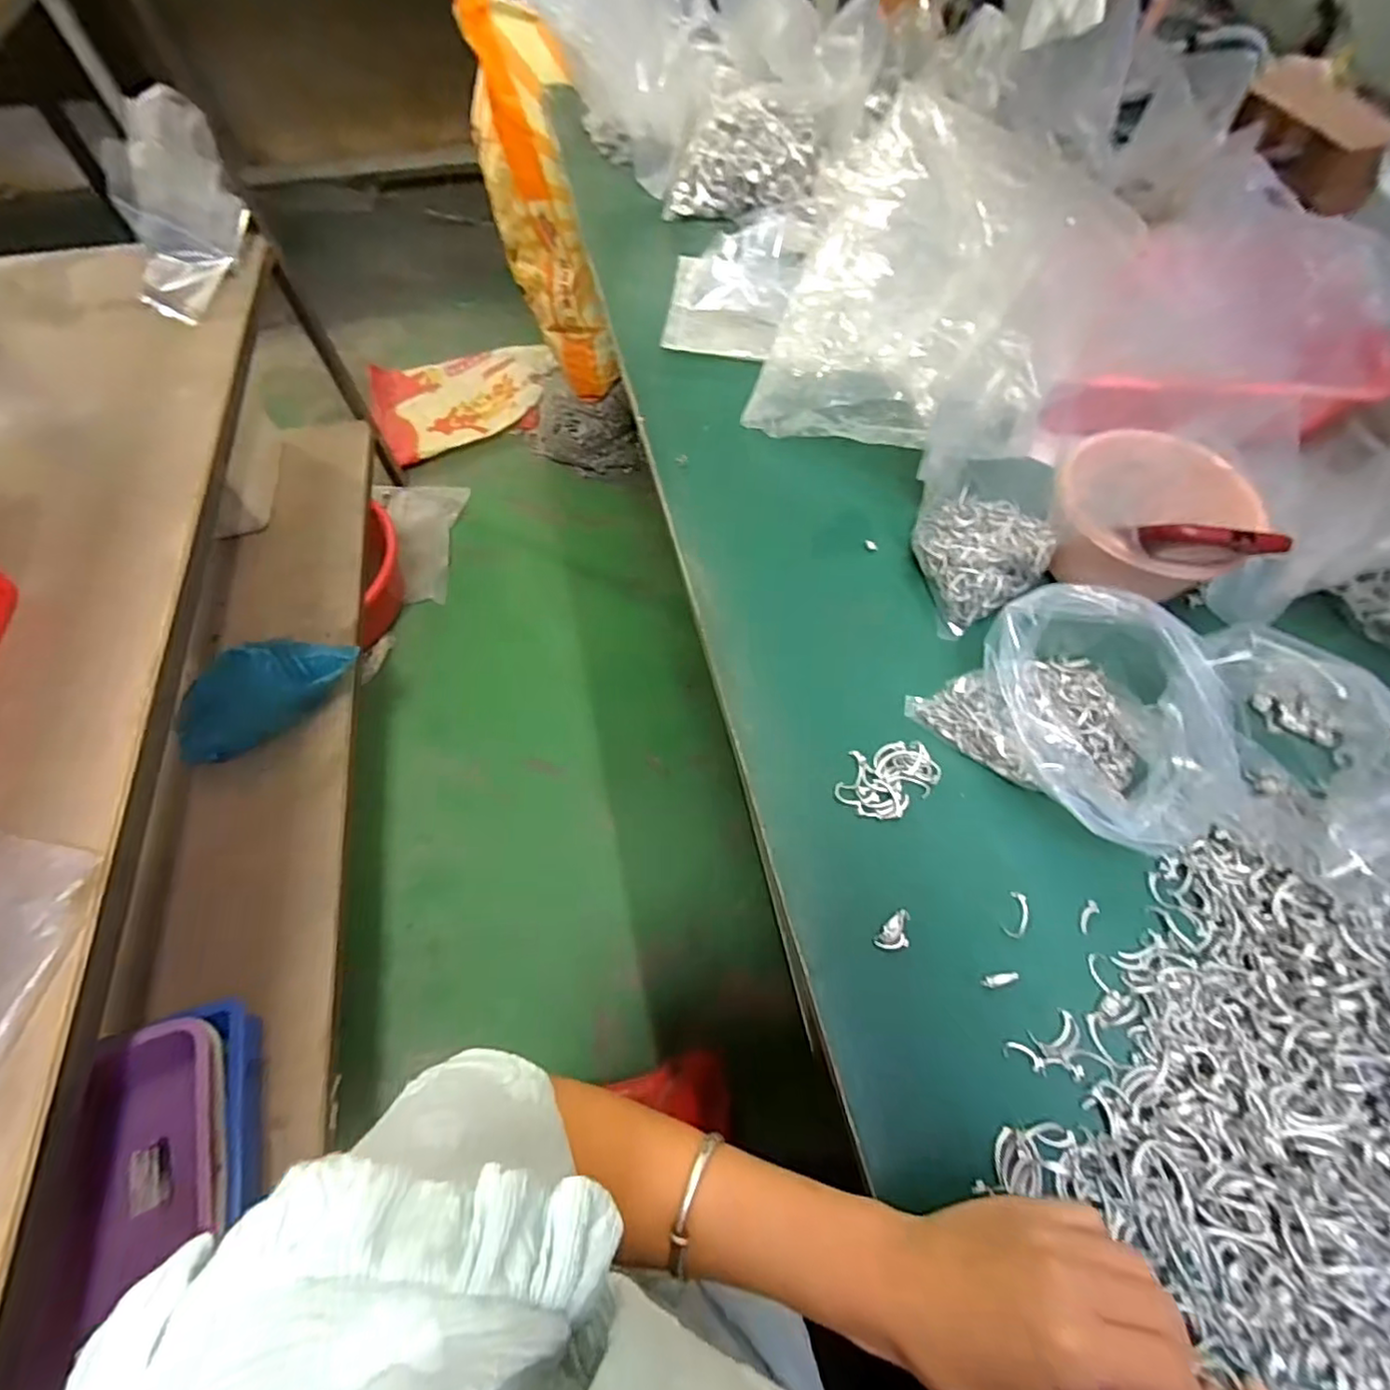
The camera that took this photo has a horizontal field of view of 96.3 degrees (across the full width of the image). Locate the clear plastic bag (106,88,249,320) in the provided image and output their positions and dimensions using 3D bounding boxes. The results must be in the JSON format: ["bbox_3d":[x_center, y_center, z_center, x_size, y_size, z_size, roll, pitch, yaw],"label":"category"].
[{"bbox_3d":[-0.781,-0.737,0.930,0.188,0.172,0.273,-29,65,-14],"label":"clear plastic bag"}]

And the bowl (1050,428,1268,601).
[{"bbox_3d":[0.356,-0.135,0.500,0.126,0.088,0.117,0,61,0],"label":"bowl"}]

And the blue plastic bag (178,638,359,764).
[{"bbox_3d":[-0.665,-0.011,0.956,0.277,0.171,0.116,-19,63,-10],"label":"blue plastic bag"}]

